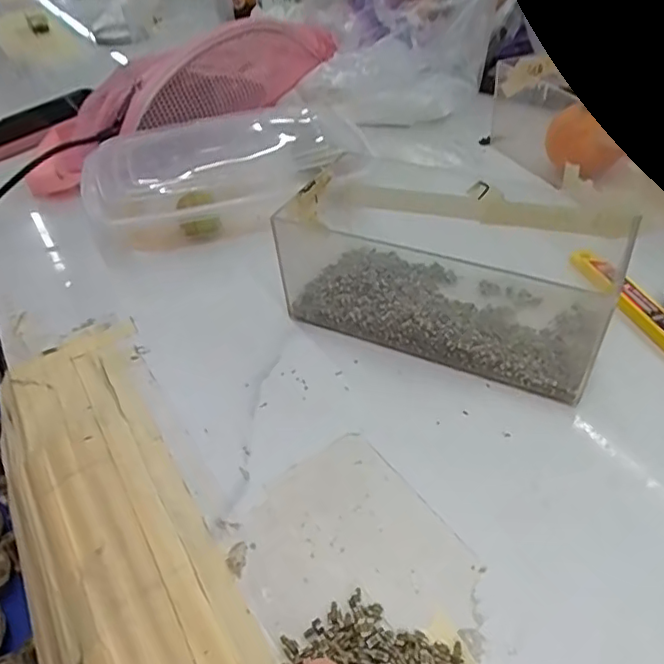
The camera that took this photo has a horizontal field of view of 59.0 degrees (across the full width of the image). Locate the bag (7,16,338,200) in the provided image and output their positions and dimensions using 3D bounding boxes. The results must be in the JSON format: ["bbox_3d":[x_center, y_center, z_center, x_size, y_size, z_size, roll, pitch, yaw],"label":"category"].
[{"bbox_3d":[-0.137,-0.235,0.554,0.326,0.085,0.108,-28,46,-23],"label":"bag"}]

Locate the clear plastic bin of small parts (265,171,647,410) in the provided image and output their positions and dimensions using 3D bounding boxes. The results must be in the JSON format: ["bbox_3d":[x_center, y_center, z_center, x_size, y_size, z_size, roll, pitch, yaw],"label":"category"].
[{"bbox_3d":[0.070,-0.044,0.348,0.182,0.066,0.115,17,46,23],"label":"clear plastic bin of small parts"}]

